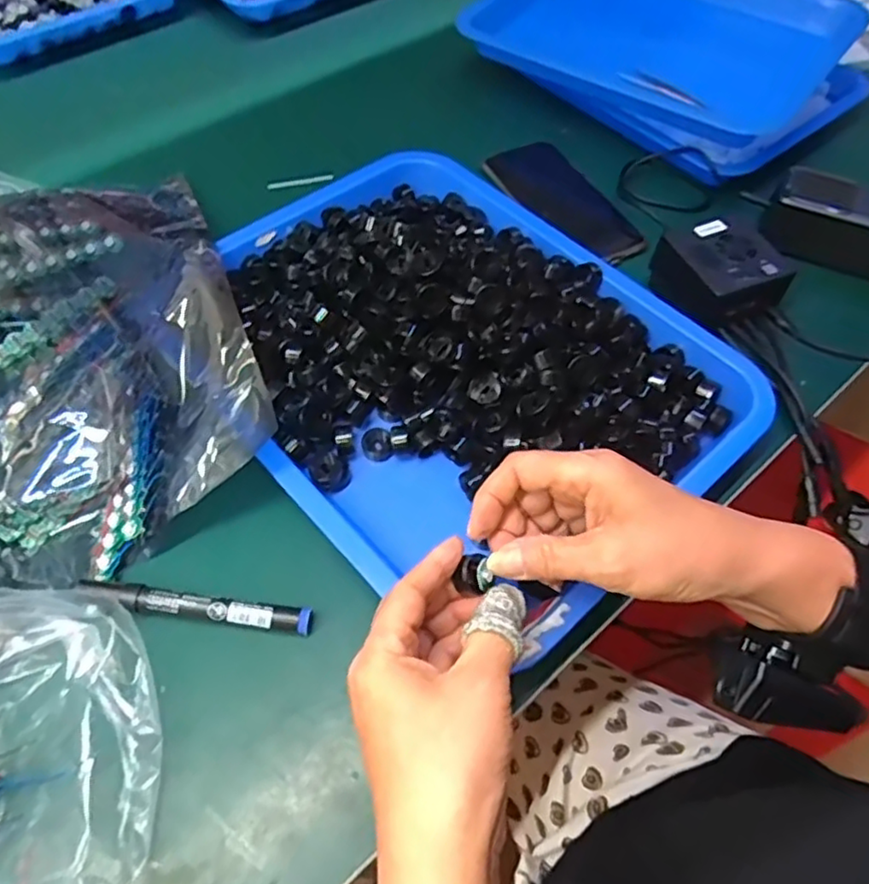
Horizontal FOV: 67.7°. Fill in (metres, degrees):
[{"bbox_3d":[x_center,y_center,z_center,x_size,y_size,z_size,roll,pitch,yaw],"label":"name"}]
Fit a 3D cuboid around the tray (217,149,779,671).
[{"bbox_3d":[0.007,-0.072,0.454,0.300,0.045,0.384,-37,67,-23],"label":"tray"}]

